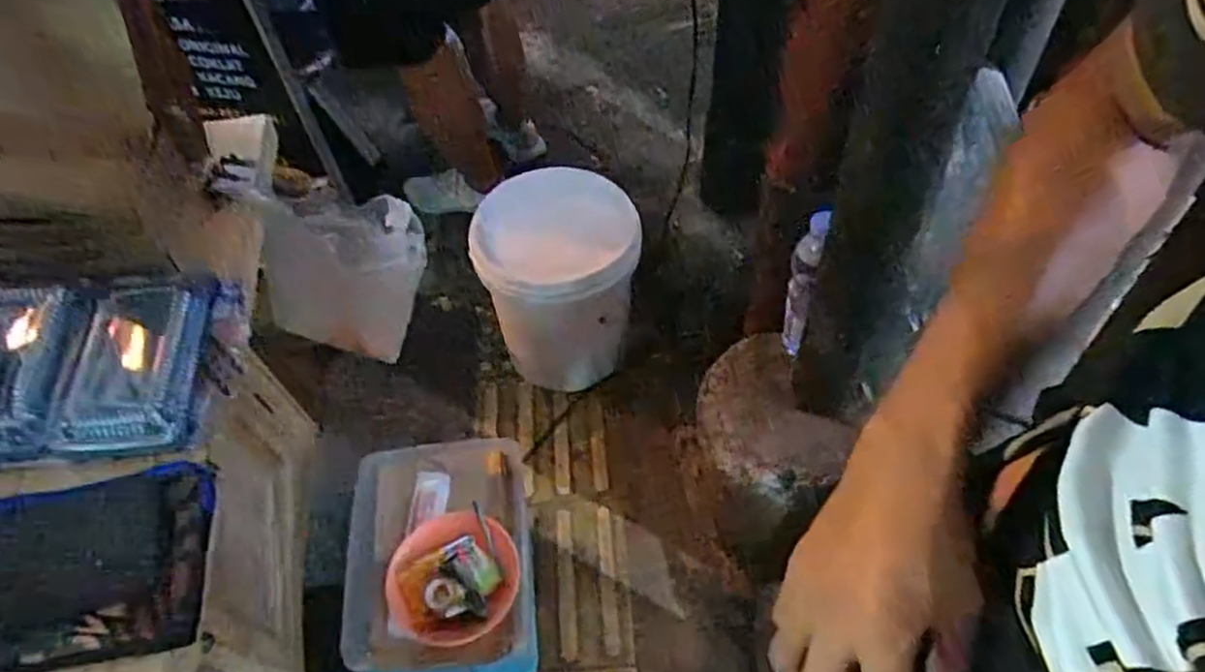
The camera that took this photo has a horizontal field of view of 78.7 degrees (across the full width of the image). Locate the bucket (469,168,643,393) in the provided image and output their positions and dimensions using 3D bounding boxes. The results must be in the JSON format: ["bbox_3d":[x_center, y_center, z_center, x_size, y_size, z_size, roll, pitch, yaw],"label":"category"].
[{"bbox_3d":[-0.074,-0.104,1.498,0.284,0.393,0.308,-2,53,3],"label":"bucket"}]

